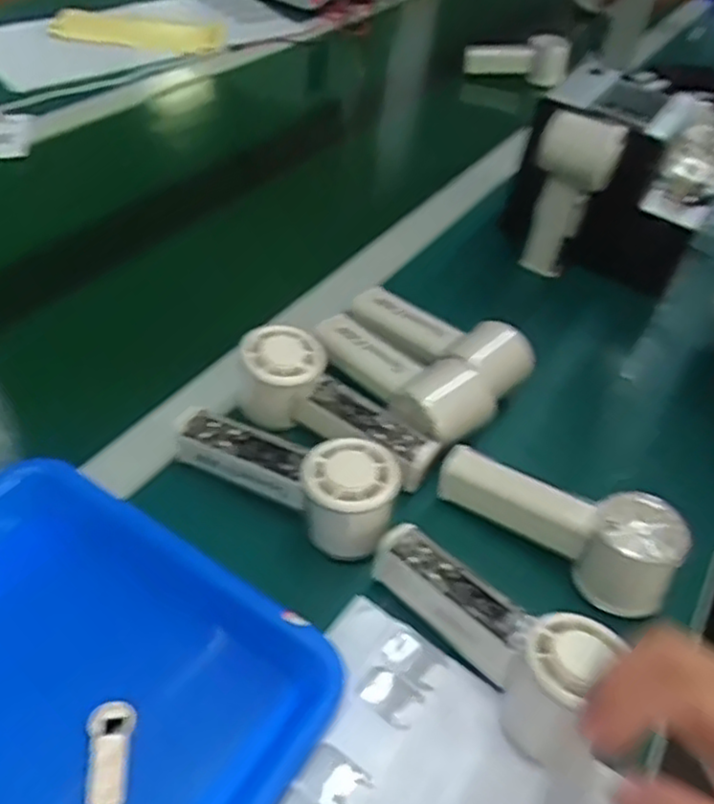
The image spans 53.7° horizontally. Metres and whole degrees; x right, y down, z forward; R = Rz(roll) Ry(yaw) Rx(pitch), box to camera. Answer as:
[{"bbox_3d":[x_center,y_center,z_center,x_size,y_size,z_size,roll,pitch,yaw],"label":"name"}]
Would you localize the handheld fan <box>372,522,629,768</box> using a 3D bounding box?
[{"bbox_3d":[0.080,0.124,0.400,0.063,0.060,0.155,-26,54,-29],"label":"handheld fan"}]

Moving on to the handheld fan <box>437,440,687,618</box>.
[{"bbox_3d":[0.127,0.079,0.457,0.155,0.057,0.054,23,47,14],"label":"handheld fan"}]

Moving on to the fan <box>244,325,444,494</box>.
[{"bbox_3d":[-0.016,0.009,0.511,0.157,0.058,0.055,33,50,7],"label":"fan"}]

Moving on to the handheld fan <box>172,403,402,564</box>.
[{"bbox_3d":[-0.043,0.039,0.466,0.155,0.054,0.063,27,48,18],"label":"handheld fan"}]

